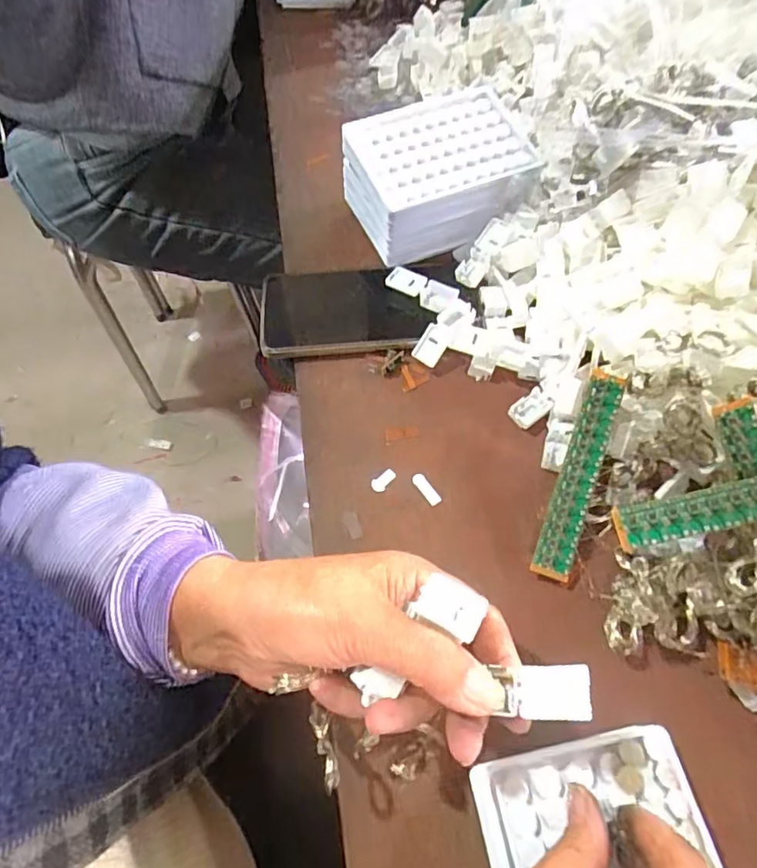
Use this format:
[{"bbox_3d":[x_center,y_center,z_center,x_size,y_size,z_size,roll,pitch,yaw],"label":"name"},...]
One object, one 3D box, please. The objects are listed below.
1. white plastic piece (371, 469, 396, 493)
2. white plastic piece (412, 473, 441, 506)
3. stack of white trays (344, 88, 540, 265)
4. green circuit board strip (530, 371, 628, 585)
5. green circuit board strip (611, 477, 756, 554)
[{"bbox_3d":[0.003,0.030,0.357,0.009,0.004,0.018,34,67,19],"label":"white plastic piece"},{"bbox_3d":[0.031,0.035,0.354,0.008,0.004,0.024,-29,64,-14],"label":"white plastic piece"},{"bbox_3d":[0.048,-0.207,0.444,0.142,0.072,0.120,-16,61,-7],"label":"stack of white trays"},{"bbox_3d":[0.121,0.024,0.326,0.021,0.007,0.127,19,82,12],"label":"green circuit board strip"},{"bbox_3d":[0.189,0.035,0.277,0.128,0.005,0.022,-17,84,16],"label":"green circuit board strip"}]

